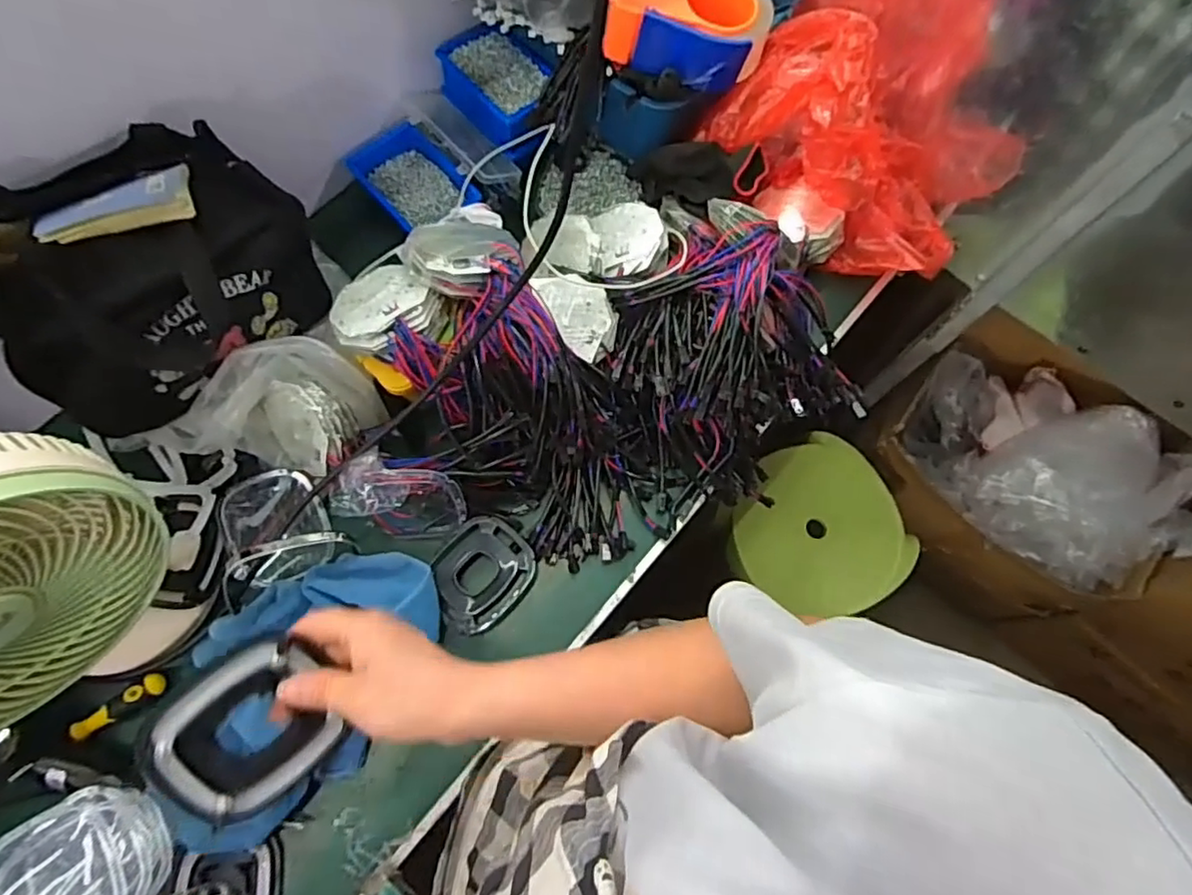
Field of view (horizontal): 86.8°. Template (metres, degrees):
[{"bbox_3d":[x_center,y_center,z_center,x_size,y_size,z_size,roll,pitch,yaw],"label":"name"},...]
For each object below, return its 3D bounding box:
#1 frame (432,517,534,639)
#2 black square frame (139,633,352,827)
[{"bbox_3d":[-0.120,0.131,0.651,0.088,0.019,0.112,40,75,10],"label":"frame"},{"bbox_3d":[-0.211,0.176,0.383,0.103,0.016,0.094,-40,102,-17],"label":"black square frame"}]

